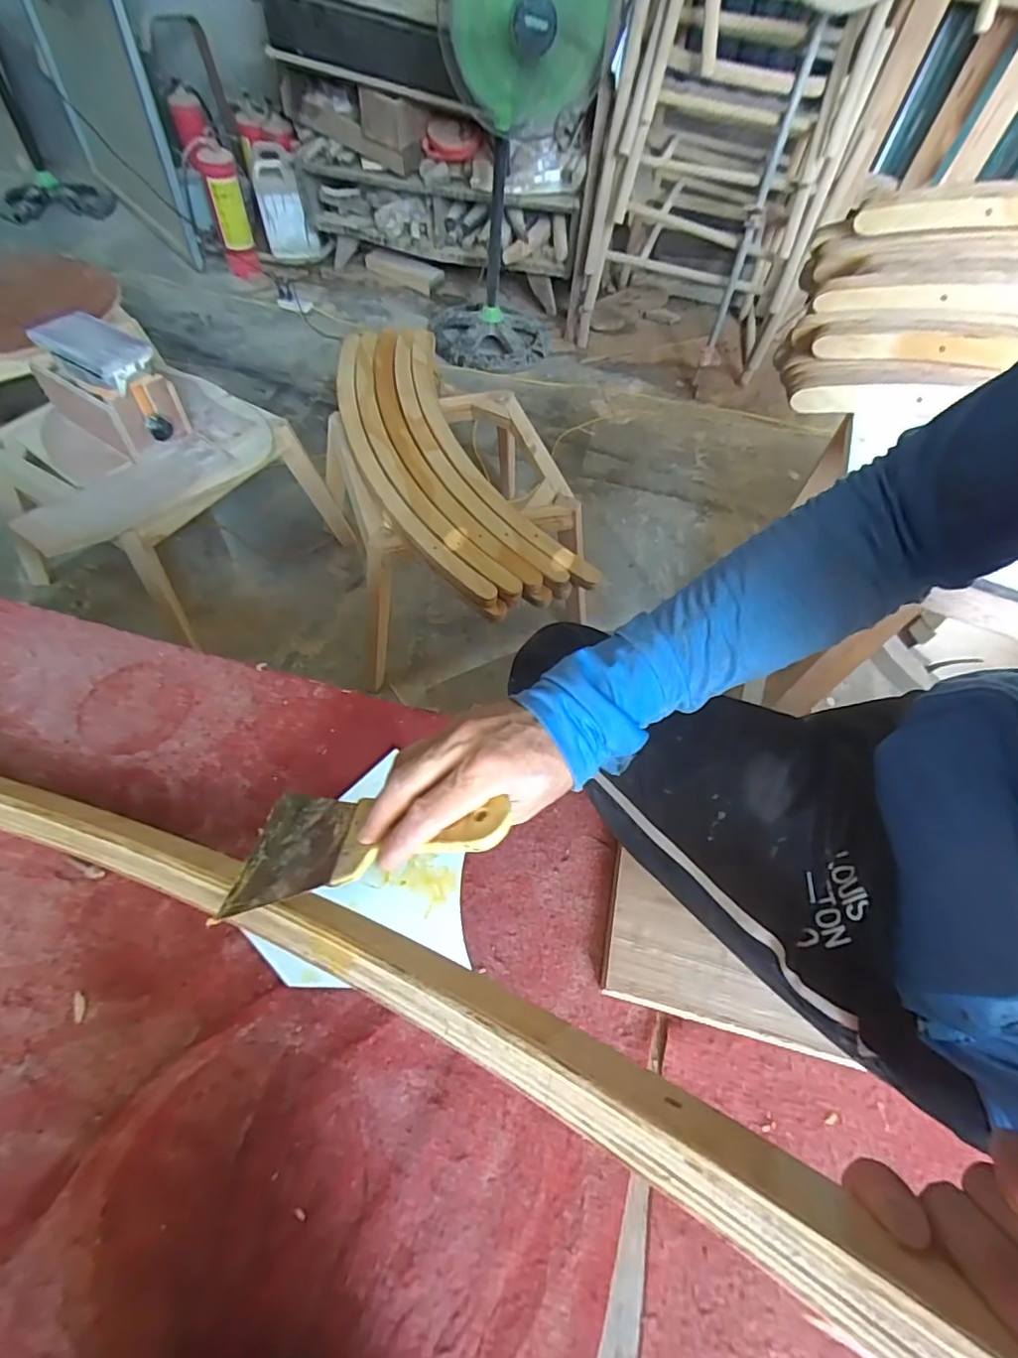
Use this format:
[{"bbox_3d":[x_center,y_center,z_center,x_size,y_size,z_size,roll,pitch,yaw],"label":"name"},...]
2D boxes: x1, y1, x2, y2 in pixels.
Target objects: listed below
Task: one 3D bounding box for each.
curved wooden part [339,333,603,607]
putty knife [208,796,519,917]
[{"bbox_3d":[-0.252,-0.457,1.175,0.139,0.048,0.888,-19,60,-17],"label":"curved wooden part"},{"bbox_3d":[-0.093,0.103,0.360,0.201,0.025,0.084,-12,55,25],"label":"putty knife"}]

